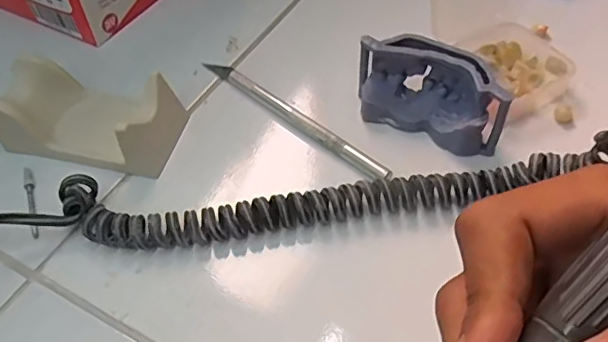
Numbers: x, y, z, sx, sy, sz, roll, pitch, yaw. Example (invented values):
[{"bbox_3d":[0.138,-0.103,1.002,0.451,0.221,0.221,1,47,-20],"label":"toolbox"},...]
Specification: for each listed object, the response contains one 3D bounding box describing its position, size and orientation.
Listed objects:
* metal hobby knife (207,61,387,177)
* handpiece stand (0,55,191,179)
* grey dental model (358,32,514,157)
[{"bbox_3d":[-0.007,-0.031,0.307,0.133,0.007,0.008,35,59,27],"label":"metal hobby knife"},{"bbox_3d":[-0.114,-0.031,0.294,0.090,0.033,0.046,10,51,11],"label":"handpiece stand"},{"bbox_3d":[0.065,-0.041,0.287,0.079,0.041,0.029,22,54,19],"label":"grey dental model"}]

